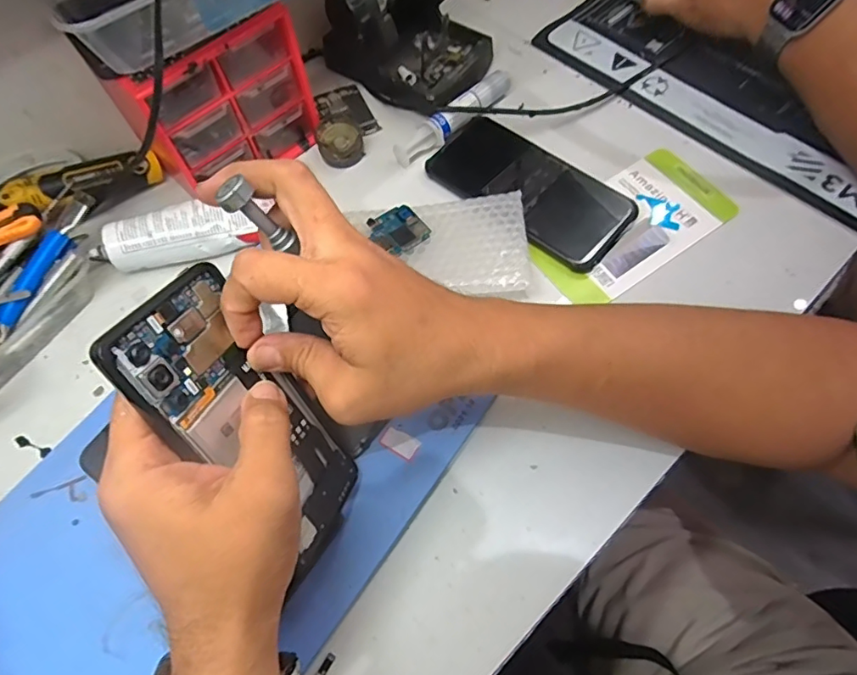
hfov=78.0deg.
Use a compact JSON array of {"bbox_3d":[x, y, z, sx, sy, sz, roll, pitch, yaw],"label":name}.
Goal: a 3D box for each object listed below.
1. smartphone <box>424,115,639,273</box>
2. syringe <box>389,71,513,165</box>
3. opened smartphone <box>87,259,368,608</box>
[{"bbox_3d":[0.083,-0.126,0.435,0.167,0.017,0.087,36,72,18],"label":"smartphone"},{"bbox_3d":[0.025,-0.195,0.469,0.024,0.023,0.130,40,73,19],"label":"syringe"},{"bbox_3d":[-0.088,0.049,0.274,0.007,0.167,0.079,-10,29,31],"label":"opened smartphone"}]

